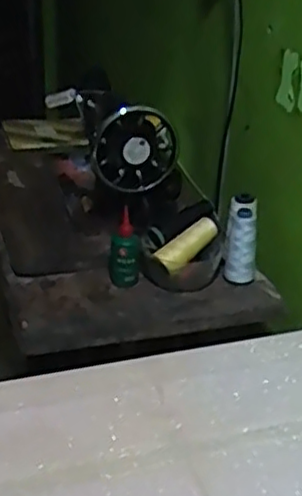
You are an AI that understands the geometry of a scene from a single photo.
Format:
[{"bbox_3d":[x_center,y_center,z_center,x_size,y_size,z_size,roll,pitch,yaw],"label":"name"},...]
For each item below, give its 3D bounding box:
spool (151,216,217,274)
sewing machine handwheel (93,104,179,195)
[{"bbox_3d":[0.053,-0.005,1.040,0.116,0.034,0.034,-39,42,-23],"label":"spool"},{"bbox_3d":[-0.024,-0.151,1.083,0.132,0.127,0.035,-6,29,-15],"label":"sewing machine handwheel"}]

